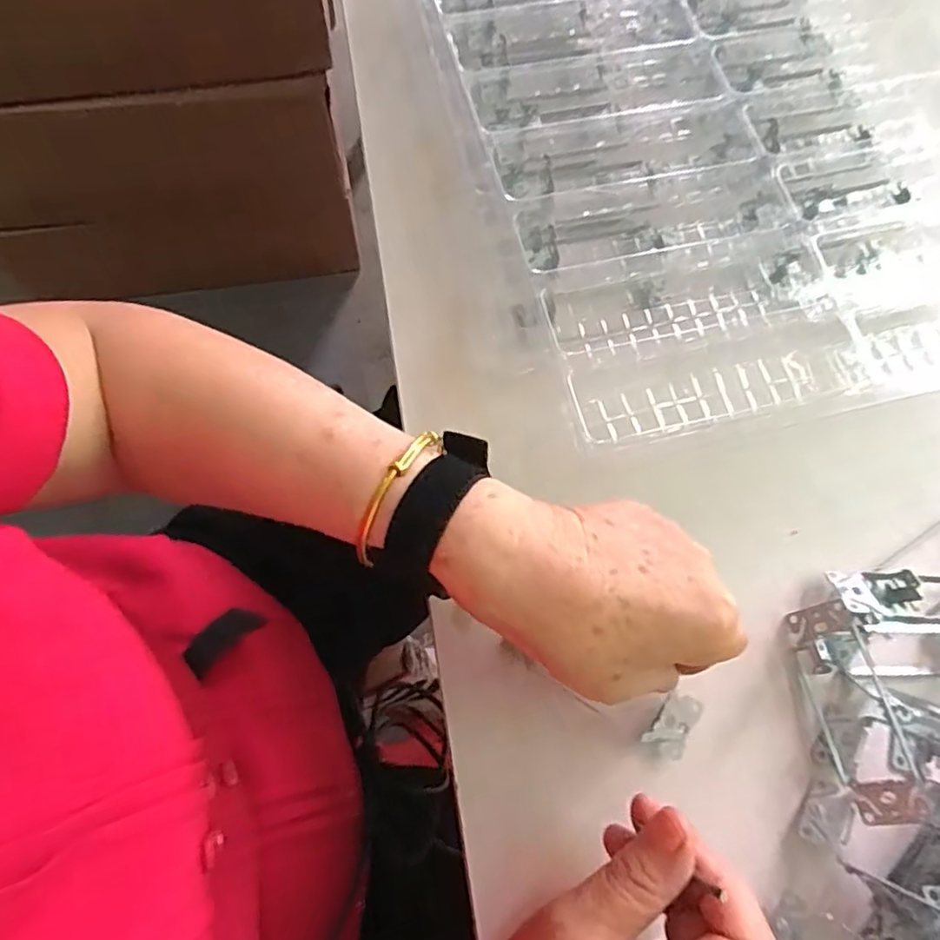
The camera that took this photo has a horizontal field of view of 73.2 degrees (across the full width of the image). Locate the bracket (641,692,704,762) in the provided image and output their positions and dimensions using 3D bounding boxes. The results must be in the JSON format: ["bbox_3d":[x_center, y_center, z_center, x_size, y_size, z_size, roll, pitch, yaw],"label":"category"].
[{"bbox_3d":[0.108,0.134,0.334,0.020,0.004,0.034,35,73,10],"label":"bracket"}]

